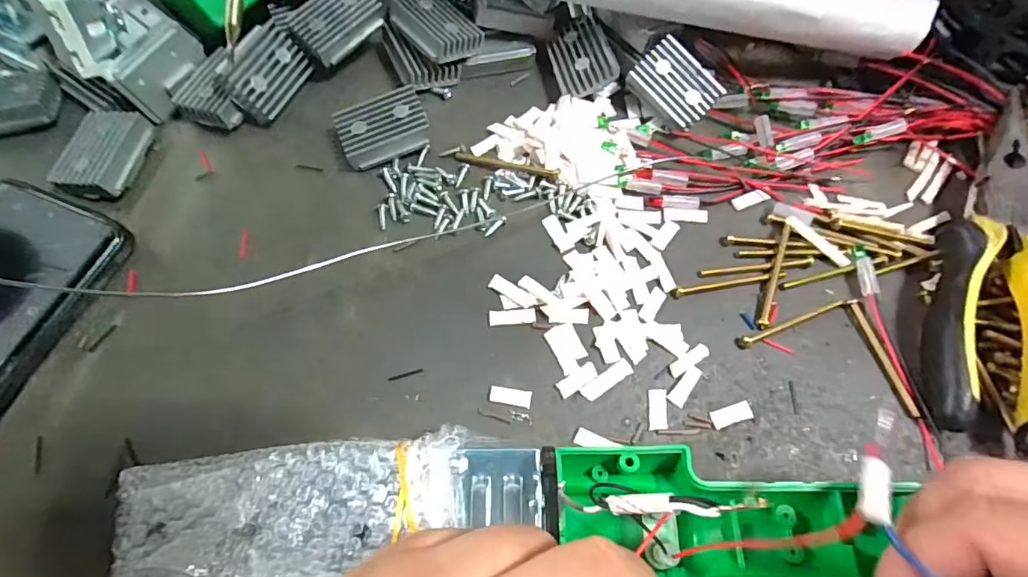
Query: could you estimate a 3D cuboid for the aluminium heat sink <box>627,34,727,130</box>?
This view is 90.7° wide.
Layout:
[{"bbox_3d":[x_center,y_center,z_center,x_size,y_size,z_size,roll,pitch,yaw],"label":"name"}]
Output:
[{"bbox_3d":[0.088,-0.111,0.278,0.045,0.008,0.035,39,95,1],"label":"aluminium heat sink"}]

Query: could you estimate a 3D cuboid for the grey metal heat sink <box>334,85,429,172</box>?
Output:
[{"bbox_3d":[-0.069,-0.085,0.268,0.045,0.018,0.034,-18,69,-9],"label":"grey metal heat sink"}]

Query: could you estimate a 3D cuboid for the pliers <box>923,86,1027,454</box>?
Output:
[{"bbox_3d":[0.227,-0.016,0.237,0.045,0.028,0.179,26,68,9],"label":"pliers"}]

